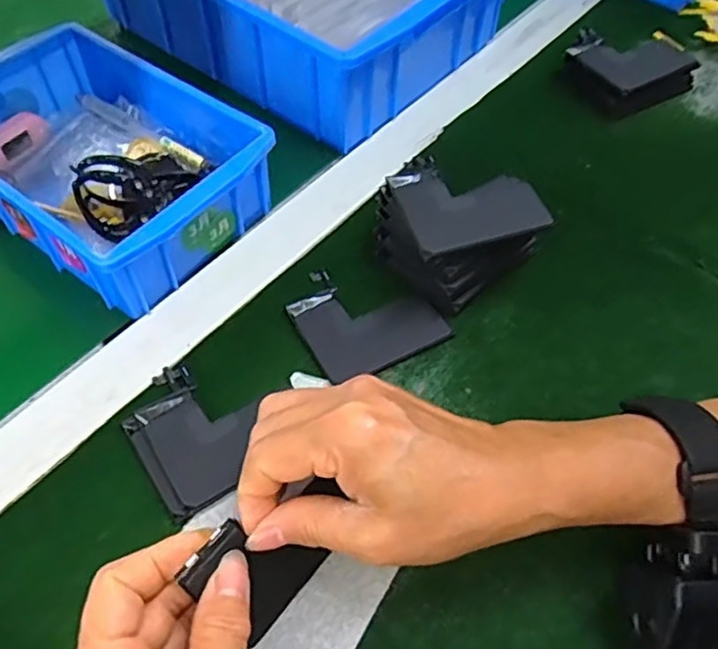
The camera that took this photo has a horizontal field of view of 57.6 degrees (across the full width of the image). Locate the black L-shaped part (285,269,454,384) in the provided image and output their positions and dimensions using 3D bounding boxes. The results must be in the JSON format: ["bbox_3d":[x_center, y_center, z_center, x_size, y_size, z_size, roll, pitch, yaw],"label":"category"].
[{"bbox_3d":[0.002,-0.007,0.382,0.074,0.004,0.076,-25,59,-17],"label":"black L-shaped part"}]

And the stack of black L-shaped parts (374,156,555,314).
[{"bbox_3d":[0.055,-0.061,0.390,0.086,0.050,0.089,-26,59,-17],"label":"stack of black L-shaped parts"}]

